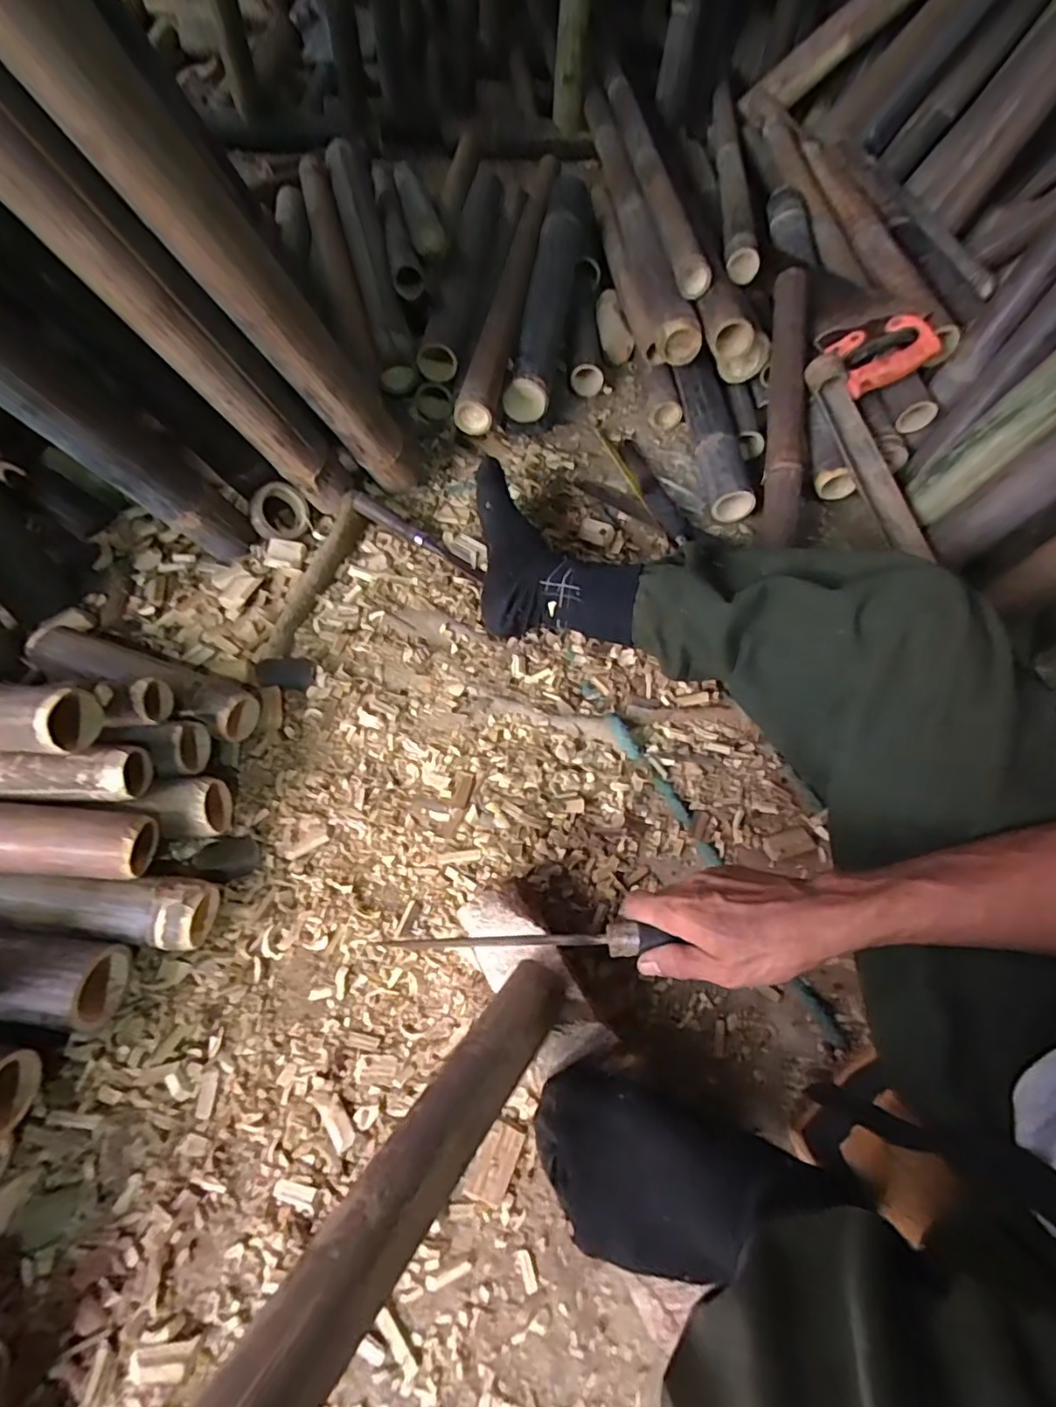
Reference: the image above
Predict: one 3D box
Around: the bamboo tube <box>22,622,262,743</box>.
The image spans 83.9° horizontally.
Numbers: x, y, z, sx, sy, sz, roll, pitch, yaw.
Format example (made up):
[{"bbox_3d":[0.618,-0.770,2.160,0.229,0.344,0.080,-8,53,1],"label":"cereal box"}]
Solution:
[{"bbox_3d":[-0.429,-0.024,0.648,0.268,0.067,0.062,21,61,9],"label":"bamboo tube"}]

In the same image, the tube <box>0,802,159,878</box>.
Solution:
[{"bbox_3d":[-0.469,0.113,0.505,0.261,0.061,0.056,3,60,-1],"label":"tube"}]

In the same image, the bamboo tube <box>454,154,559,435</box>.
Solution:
[{"bbox_3d":[-0.023,-0.765,1.027,0.068,0.067,0.839,8,60,2],"label":"bamboo tube"}]

